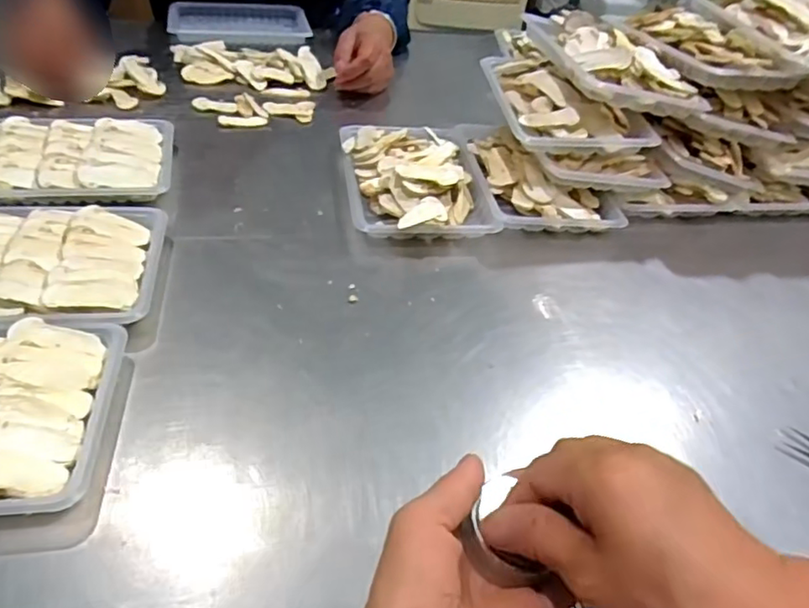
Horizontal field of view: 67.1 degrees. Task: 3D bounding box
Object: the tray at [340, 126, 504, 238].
[{"bbox_3d":[0.011,-0.138,0.645,0.145,0.050,0.197,-2,43,-12],"label":"tray"}]

